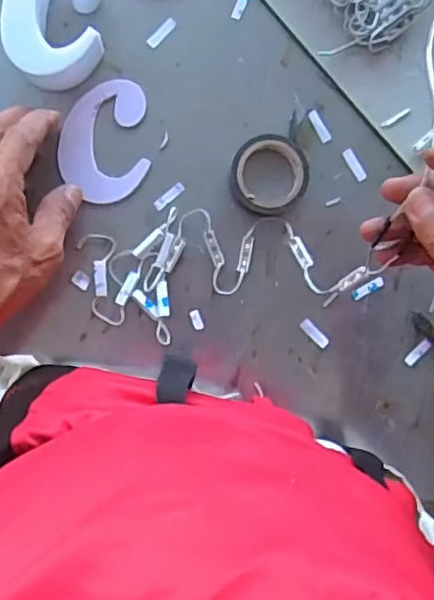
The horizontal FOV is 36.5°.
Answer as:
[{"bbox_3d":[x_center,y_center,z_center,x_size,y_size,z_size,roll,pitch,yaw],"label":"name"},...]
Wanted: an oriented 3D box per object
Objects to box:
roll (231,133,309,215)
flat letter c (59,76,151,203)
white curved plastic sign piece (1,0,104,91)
[{"bbox_3d":[0.039,-0.091,0.483,0.056,0.019,0.058,0,93,-4],"label":"roll"},{"bbox_3d":[-0.082,-0.115,0.478,0.063,0.007,0.087,-4,93,-4],"label":"flat letter c"},{"bbox_3d":[-0.112,-0.196,0.456,0.061,0.046,0.084,-1,93,-4],"label":"white curved plastic sign piece"}]

